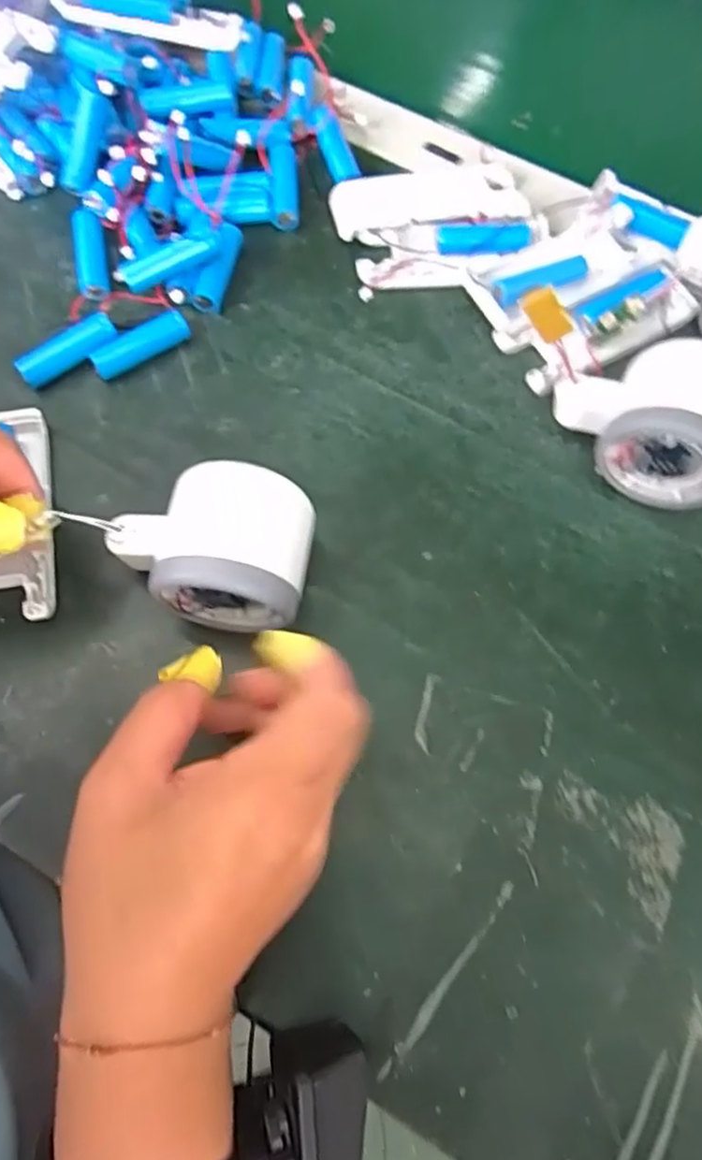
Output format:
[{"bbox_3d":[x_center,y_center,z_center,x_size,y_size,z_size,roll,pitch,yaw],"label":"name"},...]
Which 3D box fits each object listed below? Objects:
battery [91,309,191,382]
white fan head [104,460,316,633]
[{"bbox_3d":[-0.106,-0.119,0.344,0.050,0.011,0.013,-32,74,-12],"label":"battery"},{"bbox_3d":[-0.057,-0.014,0.286,0.083,0.061,0.057,15,71,3],"label":"white fan head"}]

